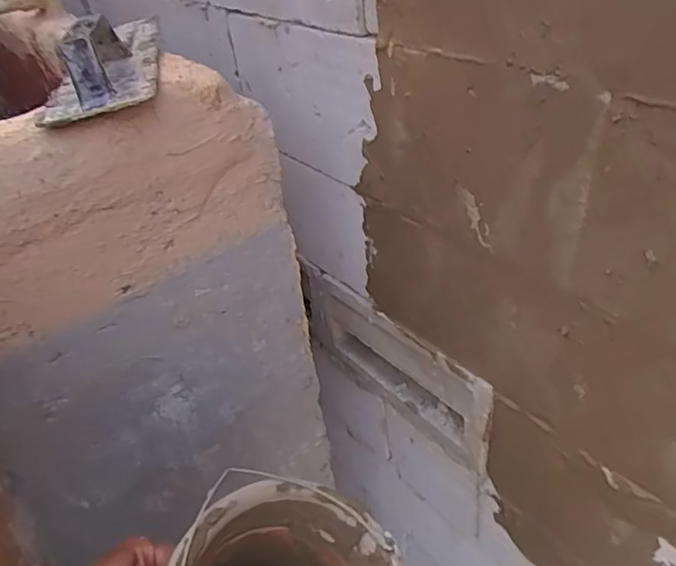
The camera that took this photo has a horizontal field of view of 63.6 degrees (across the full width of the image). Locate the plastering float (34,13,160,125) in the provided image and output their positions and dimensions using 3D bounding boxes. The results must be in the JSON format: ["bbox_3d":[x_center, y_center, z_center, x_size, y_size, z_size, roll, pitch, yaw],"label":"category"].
[{"bbox_3d":[-0.249,-0.246,0.578,0.108,0.060,0.229,-12,38,-6],"label":"plastering float"}]

